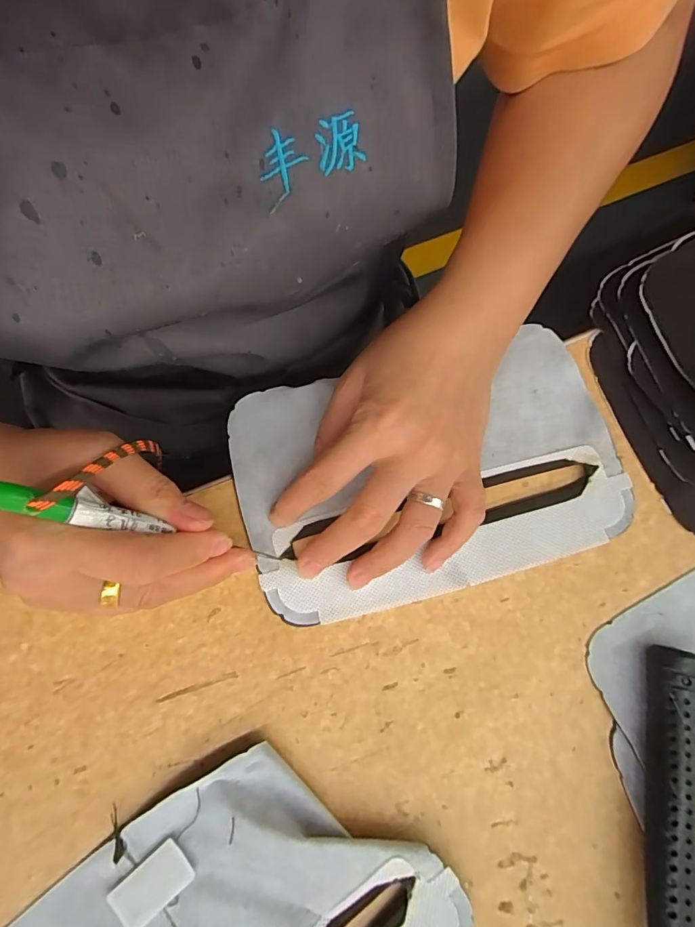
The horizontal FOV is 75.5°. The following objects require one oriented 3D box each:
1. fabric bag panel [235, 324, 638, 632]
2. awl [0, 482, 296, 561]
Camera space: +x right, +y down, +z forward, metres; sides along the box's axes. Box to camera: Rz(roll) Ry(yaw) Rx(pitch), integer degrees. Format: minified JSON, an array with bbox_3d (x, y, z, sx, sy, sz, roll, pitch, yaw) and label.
[{"bbox_3d":[0.042,0.002,0.240,0.195,0.009,0.127,-13,75,-3],"label":"fabric bag panel"},{"bbox_3d":[-0.074,0.026,0.187,0.011,0.123,0.011,-4,69,43],"label":"awl"}]

